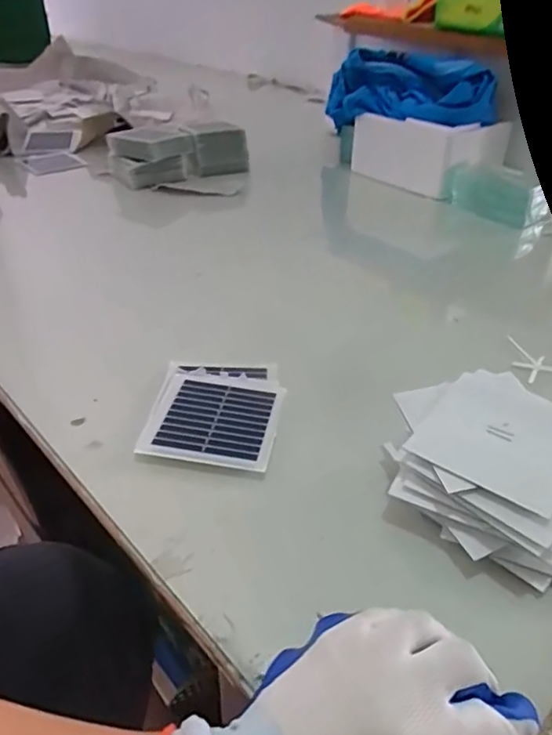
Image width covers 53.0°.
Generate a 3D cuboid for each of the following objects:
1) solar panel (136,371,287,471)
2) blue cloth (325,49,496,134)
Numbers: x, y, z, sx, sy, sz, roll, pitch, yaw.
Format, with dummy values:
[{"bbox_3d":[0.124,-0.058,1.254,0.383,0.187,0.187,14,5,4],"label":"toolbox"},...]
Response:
[{"bbox_3d":[-0.045,0.038,0.429,0.093,0.009,0.097,8,39,6],"label":"solar panel"},{"bbox_3d":[0.204,-0.452,0.907,0.105,0.099,0.299,-27,44,-34],"label":"blue cloth"}]

